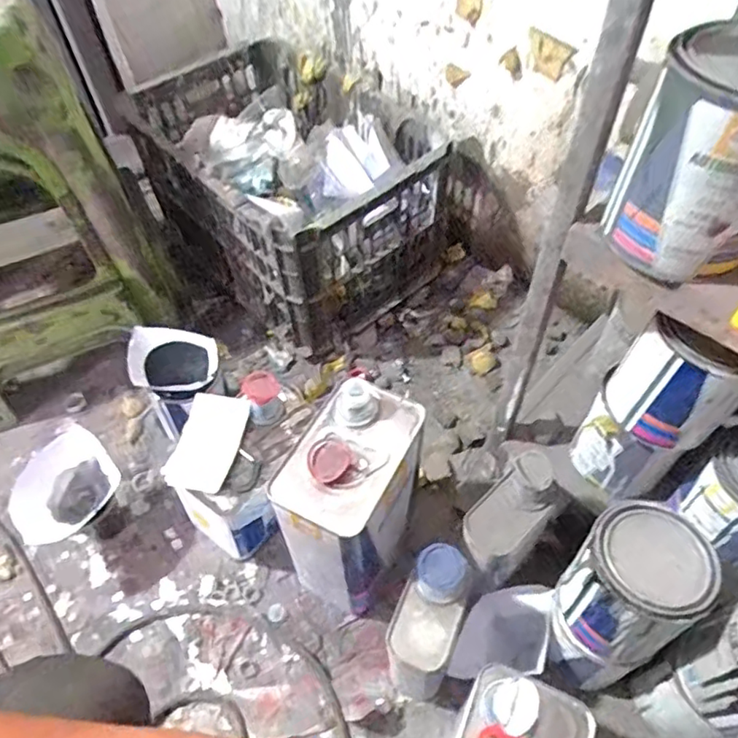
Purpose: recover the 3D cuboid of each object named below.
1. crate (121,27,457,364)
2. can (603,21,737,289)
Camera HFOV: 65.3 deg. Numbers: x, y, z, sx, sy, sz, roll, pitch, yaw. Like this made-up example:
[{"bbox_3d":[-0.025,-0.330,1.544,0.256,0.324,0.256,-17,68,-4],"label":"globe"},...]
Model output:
[{"bbox_3d":[-0.166,-0.300,0.979,0.508,0.253,0.353,38,64,25],"label":"crate"},{"bbox_3d":[0.229,-0.143,0.386,0.092,0.148,0.092,-1,52,1],"label":"can"}]

